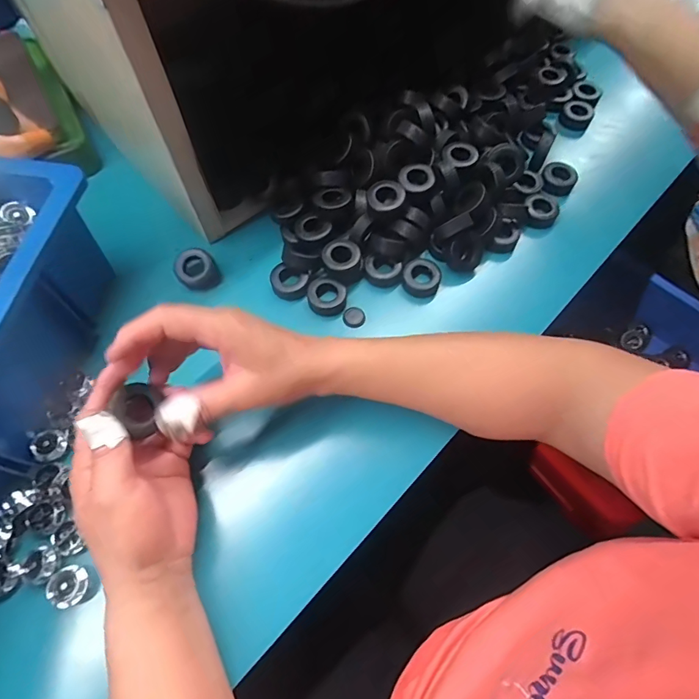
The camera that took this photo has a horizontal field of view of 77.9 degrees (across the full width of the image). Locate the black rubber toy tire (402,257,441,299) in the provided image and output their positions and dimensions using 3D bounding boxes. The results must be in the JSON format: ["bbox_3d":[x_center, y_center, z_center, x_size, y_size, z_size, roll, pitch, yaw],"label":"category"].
[{"bbox_3d":[0.070,-0.068,0.418,0.036,0.018,0.035,1,65,-3],"label":"black rubber toy tire"}]

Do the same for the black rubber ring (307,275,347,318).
[{"bbox_3d":[-0.021,-0.050,0.407,0.037,0.014,0.037,1,65,-3],"label":"black rubber ring"}]

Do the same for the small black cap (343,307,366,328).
[{"bbox_3d":[0.005,-0.031,0.406,0.021,0.007,0.021,1,65,-3],"label":"small black cap"}]

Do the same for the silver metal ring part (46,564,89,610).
[{"bbox_3d":[-0.197,0.166,0.303,0.023,0.009,0.026,24,66,7],"label":"silver metal ring part"}]

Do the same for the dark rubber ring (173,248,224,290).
[{"bbox_3d":[-0.147,-0.077,0.418,0.037,0.022,0.034,1,65,-3],"label":"dark rubber ring"}]

